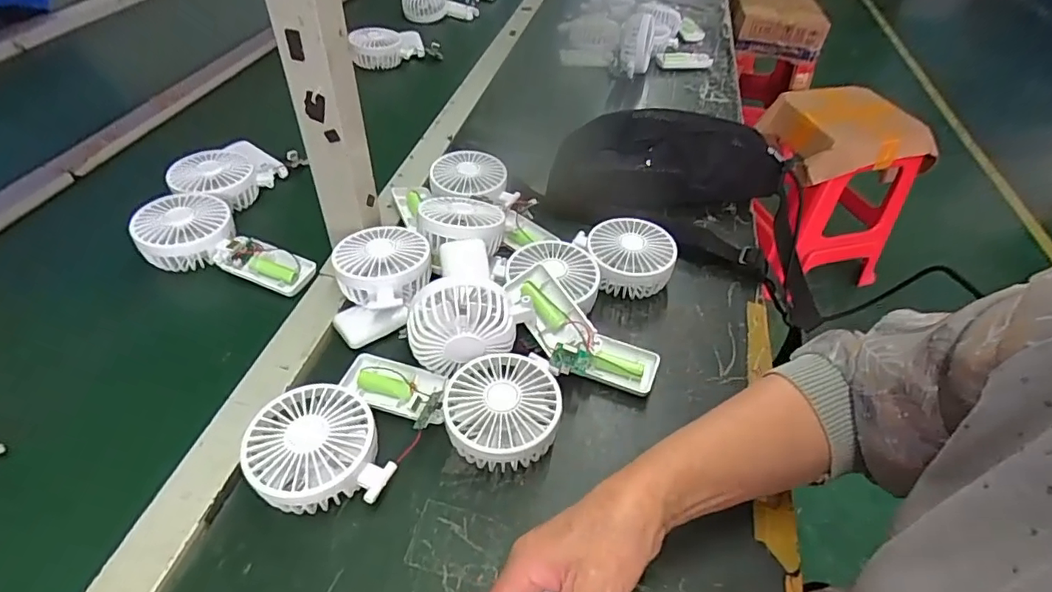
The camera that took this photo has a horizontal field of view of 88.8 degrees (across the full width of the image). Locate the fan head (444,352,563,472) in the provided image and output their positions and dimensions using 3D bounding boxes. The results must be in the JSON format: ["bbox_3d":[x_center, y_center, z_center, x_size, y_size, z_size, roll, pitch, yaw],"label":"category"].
[{"bbox_3d":[-0.018,0.091,0.417,0.087,0.046,0.096,-2,45,-6],"label":"fan head"}]

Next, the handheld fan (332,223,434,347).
[{"bbox_3d":[-0.134,-0.017,0.501,0.086,0.053,0.102,-8,46,-12],"label":"handheld fan"}]

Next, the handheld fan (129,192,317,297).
[{"bbox_3d":[-0.300,-0.050,0.547,0.176,0.034,0.084,22,46,0],"label":"handheld fan"}]

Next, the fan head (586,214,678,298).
[{"bbox_3d":[0.104,-0.036,0.545,0.081,0.047,0.080,6,45,2],"label":"fan head"}]

